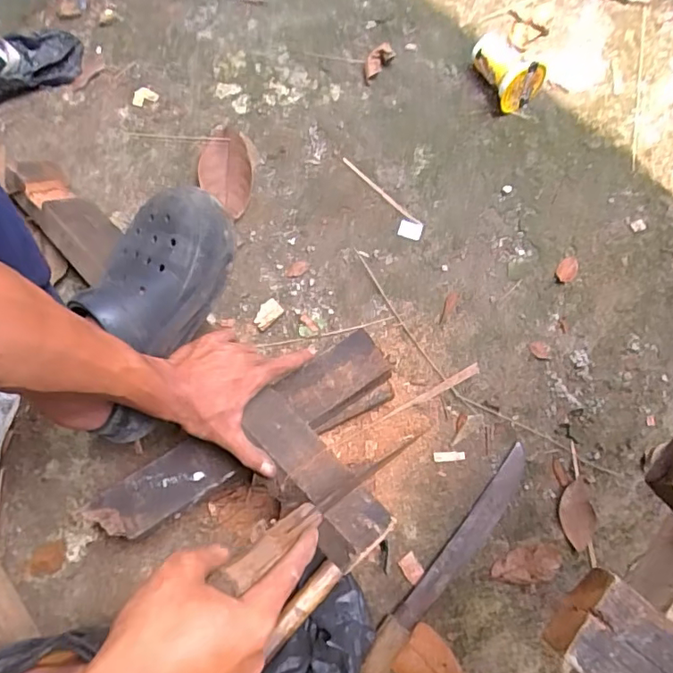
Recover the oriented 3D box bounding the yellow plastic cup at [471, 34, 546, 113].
[{"bbox_3d":[0.232,-0.378,0.744,0.067,0.063,0.116,-34,78,-7],"label":"yellow plastic cup"}]

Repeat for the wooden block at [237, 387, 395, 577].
[{"bbox_3d":[-0.029,0.135,0.526,0.069,0.031,0.182,-19,56,-45],"label":"wooden block"}]

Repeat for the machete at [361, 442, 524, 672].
[{"bbox_3d":[0.121,0.276,0.616,0.046,0.029,0.349,36,80,9],"label":"machete"}]

